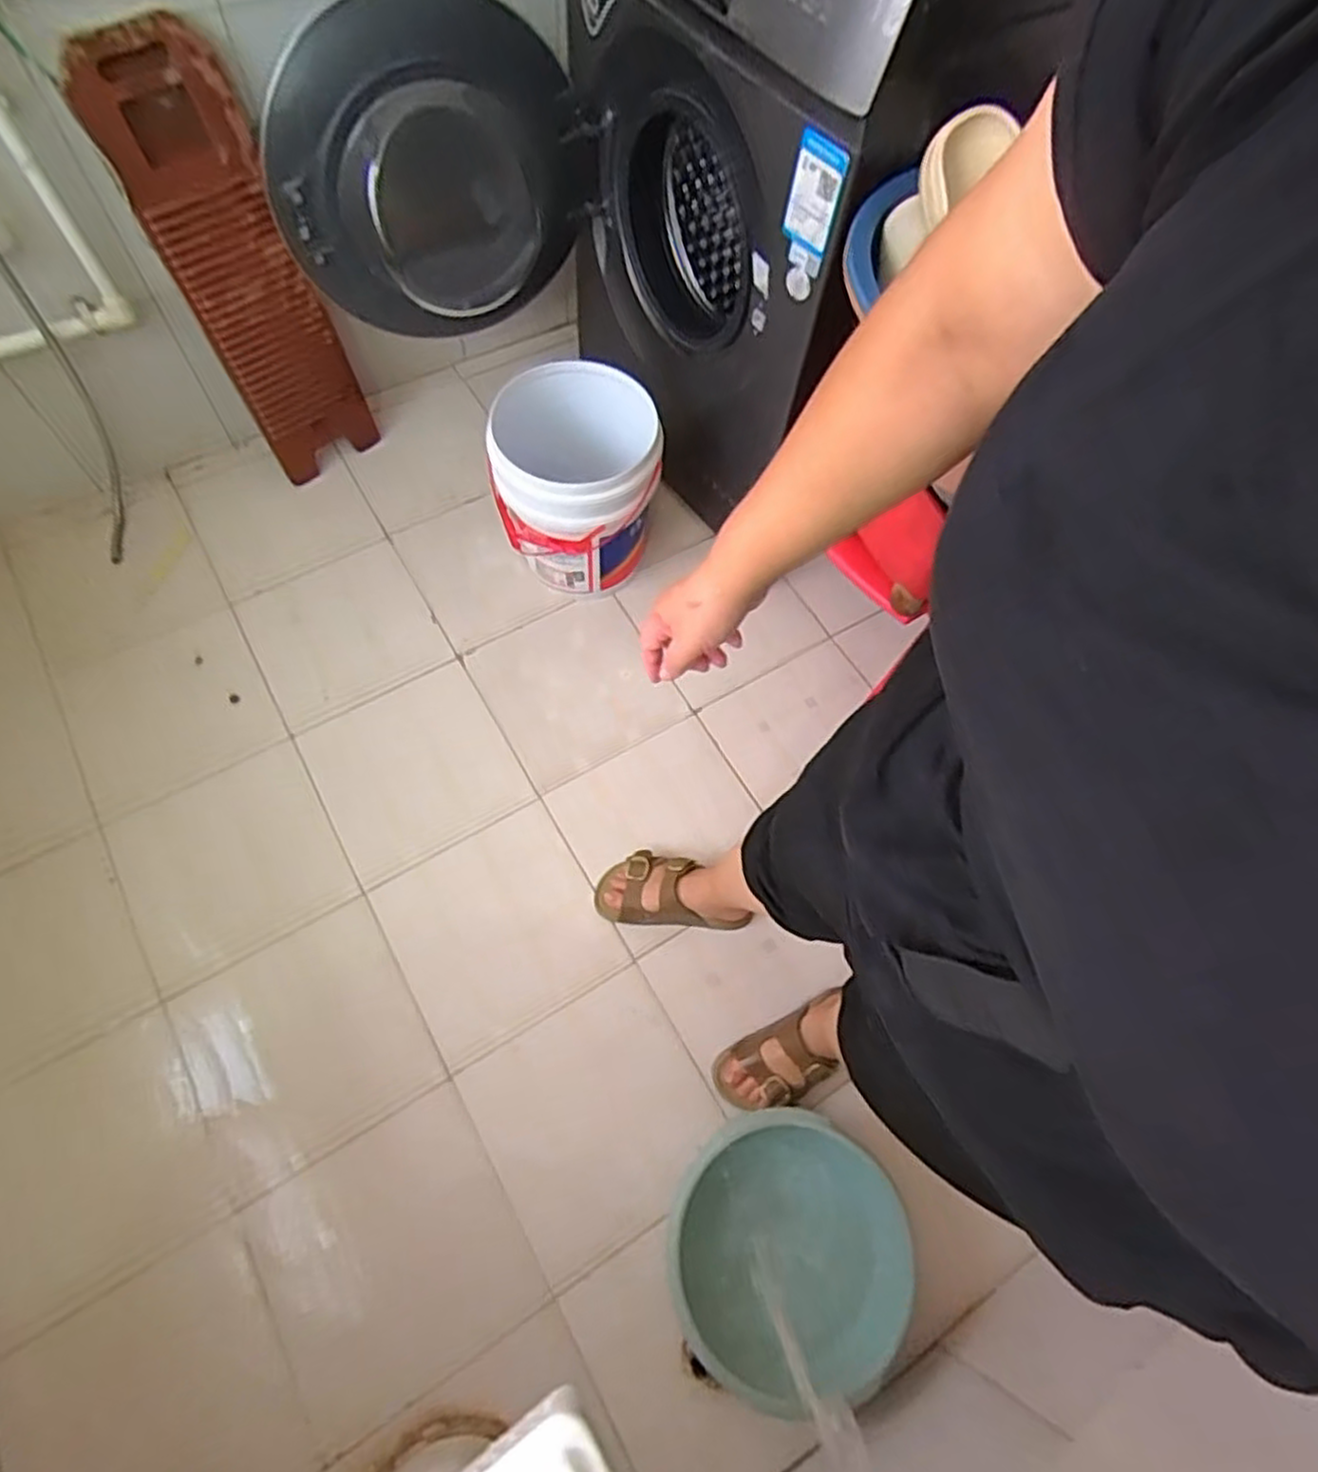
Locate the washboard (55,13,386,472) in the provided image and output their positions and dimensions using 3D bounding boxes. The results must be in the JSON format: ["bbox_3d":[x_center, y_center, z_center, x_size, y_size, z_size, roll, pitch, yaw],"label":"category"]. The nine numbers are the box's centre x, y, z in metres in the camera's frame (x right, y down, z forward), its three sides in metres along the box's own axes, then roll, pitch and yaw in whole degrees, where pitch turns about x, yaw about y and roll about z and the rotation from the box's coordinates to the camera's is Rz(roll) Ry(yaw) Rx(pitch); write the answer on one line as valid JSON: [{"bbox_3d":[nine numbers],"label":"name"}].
[{"bbox_3d":[-0.650,-0.716,1.202,0.190,0.629,0.035,-38,64,-18],"label":"washboard"}]

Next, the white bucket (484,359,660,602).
[{"bbox_3d":[-0.136,-0.409,1.267,0.255,0.301,0.248,2,65,-5],"label":"white bucket"}]

